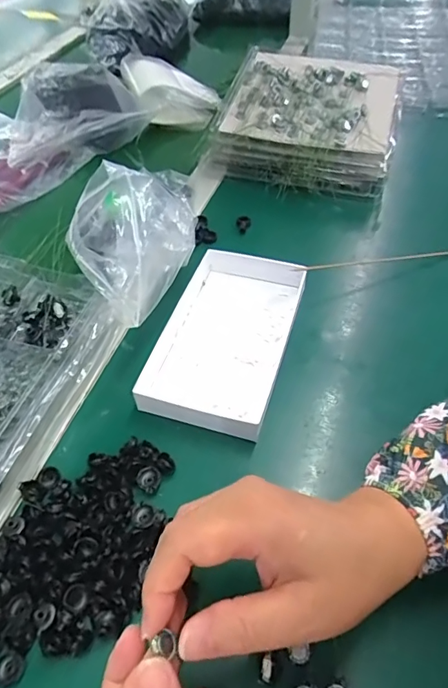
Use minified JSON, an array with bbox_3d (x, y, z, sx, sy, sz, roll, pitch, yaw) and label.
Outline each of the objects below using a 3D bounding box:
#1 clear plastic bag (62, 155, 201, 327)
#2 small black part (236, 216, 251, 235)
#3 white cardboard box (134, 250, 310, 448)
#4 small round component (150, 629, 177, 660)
[{"bbox_3d":[-0.075,-0.086,0.387,0.092,0.073,0.123,9,52,9],"label":"clear plastic bag"},{"bbox_3d":[0.021,-0.128,0.510,0.016,0.009,0.025,-1,51,1],"label":"small black part"},{"bbox_3d":[-0.001,-0.009,0.398,0.106,0.025,0.172,13,53,12],"label":"white cardboard box"},{"bbox_3d":[-0.025,0.125,0.198,0.010,0.005,0.009,12,53,12],"label":"small round component"}]

